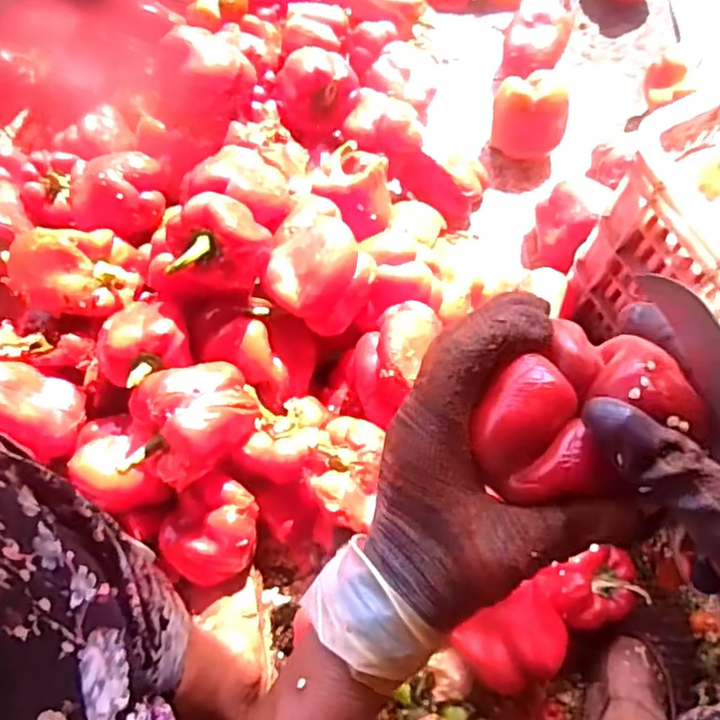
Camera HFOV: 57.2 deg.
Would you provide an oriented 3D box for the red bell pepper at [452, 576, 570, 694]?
[{"bbox_3d":[0.141,0.247,0.585,0.095,0.052,0.068,-33,71,-13],"label":"red bell pepper"}]

